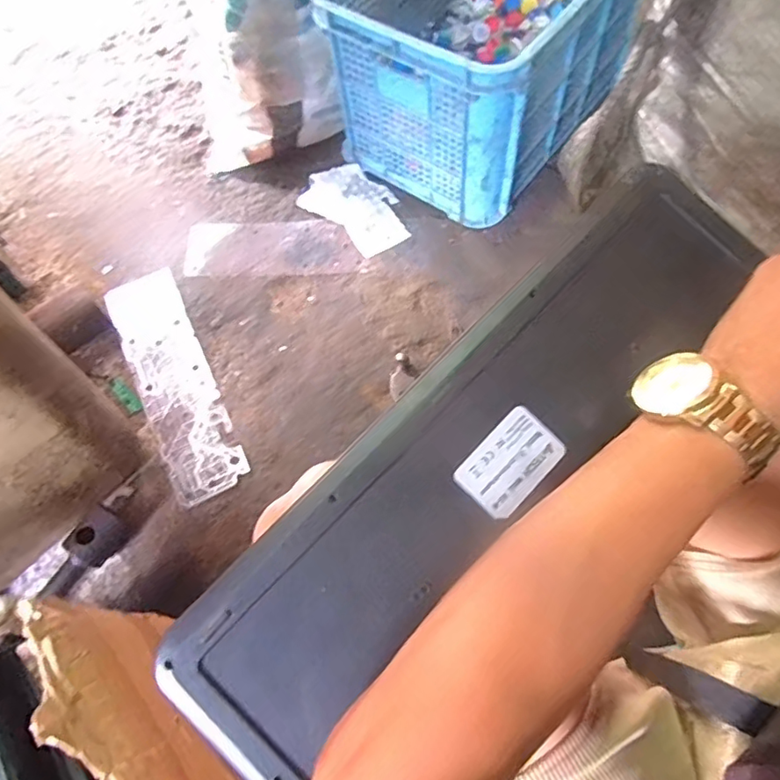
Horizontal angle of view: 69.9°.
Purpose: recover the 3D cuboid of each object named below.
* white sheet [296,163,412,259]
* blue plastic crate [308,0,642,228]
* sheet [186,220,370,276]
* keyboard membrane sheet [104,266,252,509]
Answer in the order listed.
[{"bbox_3d":[-0.054,-0.327,0.991,0.195,0.024,0.125,39,73,18],"label":"white sheet"},{"bbox_3d":[0.157,-0.589,0.961,0.387,0.319,0.495,24,69,13],"label":"blue plastic crate"},{"bbox_3d":[-0.203,-0.253,0.993,0.299,0.010,0.105,-1,71,-4],"label":"sheet"},{"bbox_3d":[-0.336,-0.017,0.870,0.111,0.007,0.396,-25,70,-10],"label":"keyboard membrane sheet"}]

